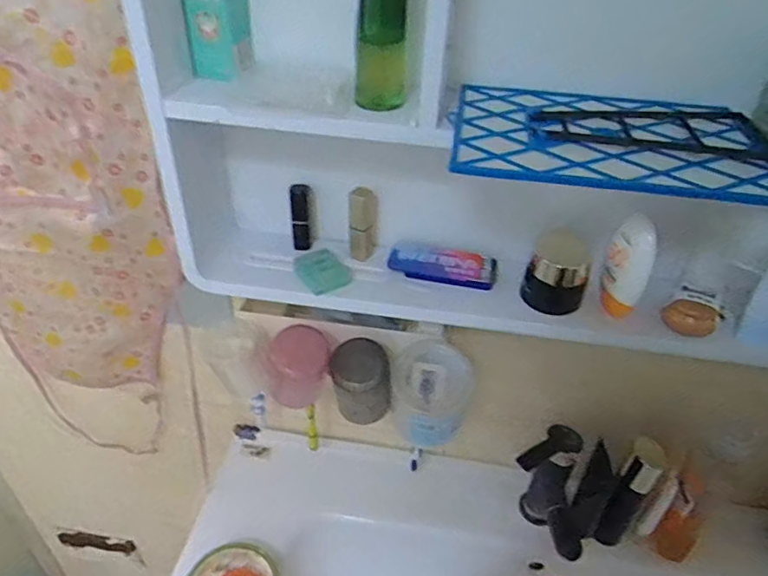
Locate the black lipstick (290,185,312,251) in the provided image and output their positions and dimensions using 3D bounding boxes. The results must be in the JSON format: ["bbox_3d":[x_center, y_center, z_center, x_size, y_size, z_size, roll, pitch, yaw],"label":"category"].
[{"bbox_3d":[-0.086,-0.072,0.583,0.020,0.073,0.021,-2,37,-7],"label":"black lipstick"}]

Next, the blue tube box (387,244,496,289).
[{"bbox_3d":[0.061,-0.026,0.574,0.109,0.018,0.048,12,38,11],"label":"blue tube box"}]

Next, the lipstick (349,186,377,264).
[{"bbox_3d":[-0.022,-0.065,0.567,0.026,0.077,0.019,1,37,-3],"label":"lipstick"}]

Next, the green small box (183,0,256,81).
[{"bbox_3d":[-0.140,-0.226,0.472,0.042,0.080,0.047,10,38,9],"label":"green small box"}]

